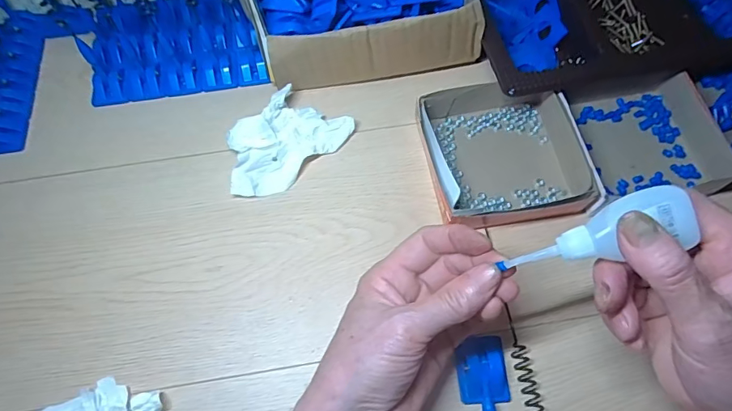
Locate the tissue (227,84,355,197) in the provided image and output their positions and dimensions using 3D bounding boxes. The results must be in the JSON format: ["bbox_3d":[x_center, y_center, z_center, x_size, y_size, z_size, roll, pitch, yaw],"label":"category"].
[{"bbox_3d":[-0.073,-0.055,0.397,0.068,0.027,0.111,38,72,17],"label":"tissue"}]

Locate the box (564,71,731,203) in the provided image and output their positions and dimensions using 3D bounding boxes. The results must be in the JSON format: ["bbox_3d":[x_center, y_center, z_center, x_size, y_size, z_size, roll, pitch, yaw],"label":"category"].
[{"bbox_3d":[0.236,-0.060,0.392,0.119,0.035,0.119,-8,66,-2],"label":"box"}]

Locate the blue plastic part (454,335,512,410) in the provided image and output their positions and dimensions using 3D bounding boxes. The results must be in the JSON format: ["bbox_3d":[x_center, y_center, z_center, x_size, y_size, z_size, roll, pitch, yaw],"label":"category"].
[{"bbox_3d":[0.084,0.121,0.321,0.036,0.012,0.055,-5,66,-1],"label":"blue plastic part"}]

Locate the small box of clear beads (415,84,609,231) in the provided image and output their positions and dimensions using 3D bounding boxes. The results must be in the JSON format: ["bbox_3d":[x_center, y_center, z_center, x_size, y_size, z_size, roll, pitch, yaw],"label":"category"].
[{"bbox_3d":[0.113,-0.046,0.386,0.125,0.034,0.125,-9,66,-2],"label":"small box of clear beads"}]

